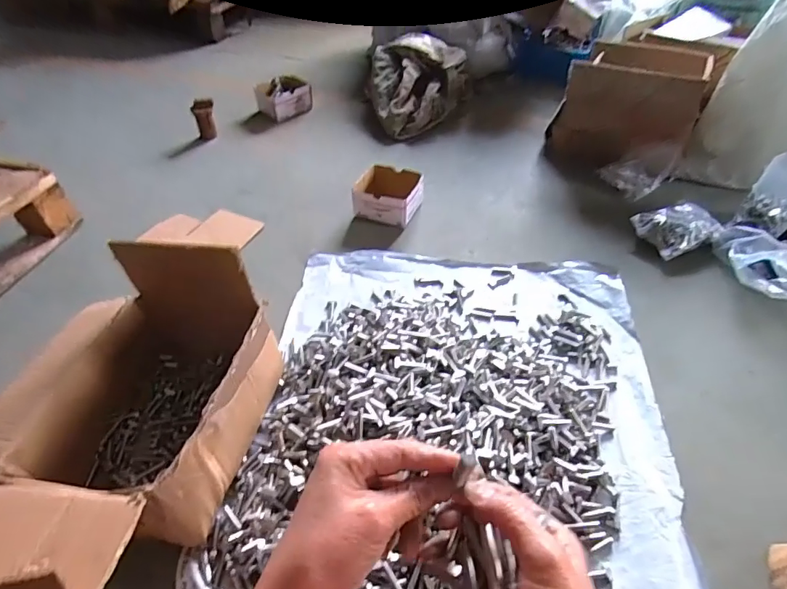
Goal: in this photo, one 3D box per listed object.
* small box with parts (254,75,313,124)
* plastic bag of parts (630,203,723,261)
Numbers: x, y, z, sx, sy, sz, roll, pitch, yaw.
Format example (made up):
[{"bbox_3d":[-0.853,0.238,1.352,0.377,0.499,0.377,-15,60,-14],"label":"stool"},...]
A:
[{"bbox_3d":[-0.386,-0.698,1.657,0.173,0.081,0.159,-31,52,-25],"label":"small box with parts"},{"bbox_3d":[0.675,-0.157,1.113,0.170,0.055,0.129,-15,47,-13],"label":"plastic bag of parts"}]

